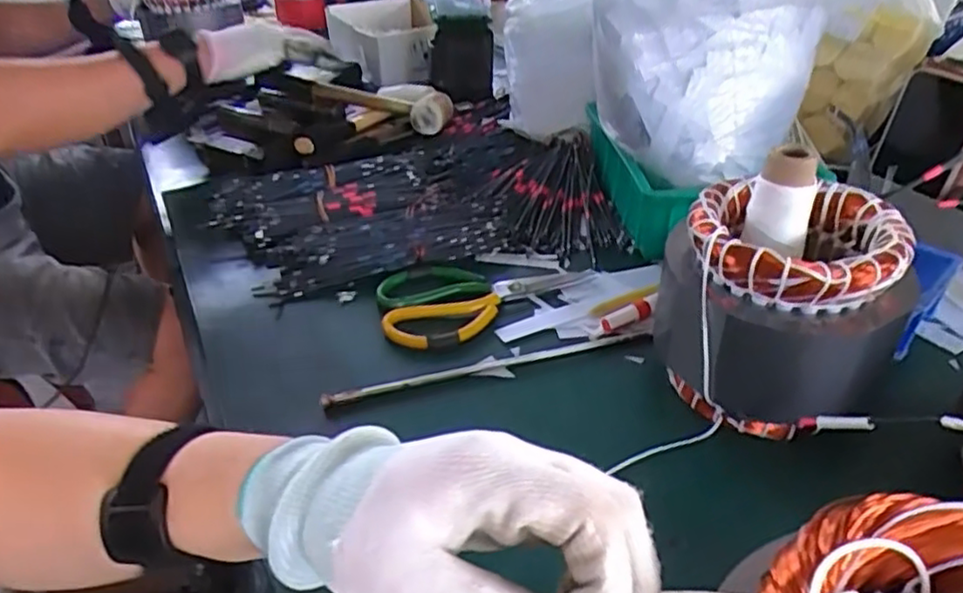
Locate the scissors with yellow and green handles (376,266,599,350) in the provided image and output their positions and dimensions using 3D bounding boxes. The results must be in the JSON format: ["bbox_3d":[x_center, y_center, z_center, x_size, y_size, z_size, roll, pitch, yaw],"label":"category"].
[{"bbox_3d":[0.000,-0.010,0.600,0.191,0.008,0.106,-20,39,-25],"label":"scissors with yellow and green handles"}]

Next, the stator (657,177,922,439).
[{"bbox_3d":[0.199,0.012,0.453,0.130,0.138,0.131,-4,35,-3],"label":"stator"}]

